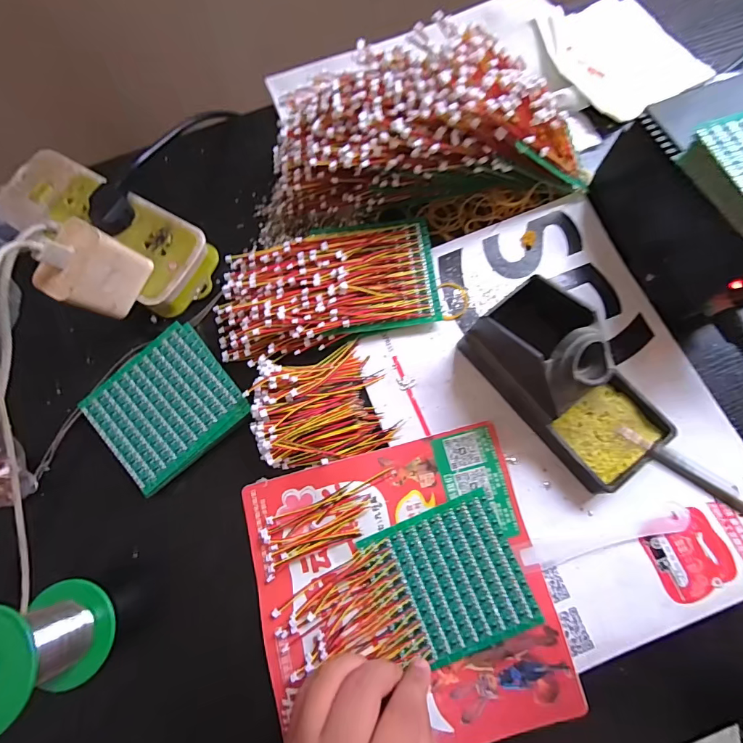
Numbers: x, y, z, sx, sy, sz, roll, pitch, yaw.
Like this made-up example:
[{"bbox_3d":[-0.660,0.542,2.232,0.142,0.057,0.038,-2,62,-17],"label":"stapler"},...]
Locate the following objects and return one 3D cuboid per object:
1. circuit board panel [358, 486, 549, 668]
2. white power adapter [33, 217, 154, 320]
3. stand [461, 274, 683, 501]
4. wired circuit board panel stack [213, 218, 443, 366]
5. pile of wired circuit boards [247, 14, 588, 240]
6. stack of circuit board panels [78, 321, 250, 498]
[{"bbox_3d":[0.054,0.145,0.286,0.095,0.008,0.093,-23,77,-4],"label":"circuit board panel"},{"bbox_3d":[-0.198,-0.070,0.296,0.030,0.060,0.056,22,78,7],"label":"white power adapter"},{"bbox_3d":[0.140,0.006,0.287,0.070,0.075,0.143,-41,79,-8],"label":"stand"},{"bbox_3d":[-0.039,-0.070,0.335,0.183,0.026,0.095,-14,76,-2],"label":"wired circuit board panel stack"},{"bbox_3d":[0.037,-0.191,0.324,0.284,0.101,0.095,-10,76,-1],"label":"pile of wired circuit boards"},{"bbox_3d":[-0.158,0.026,0.320,0.099,0.010,0.094,-41,79,-8],"label":"stack of circuit board panels"}]

